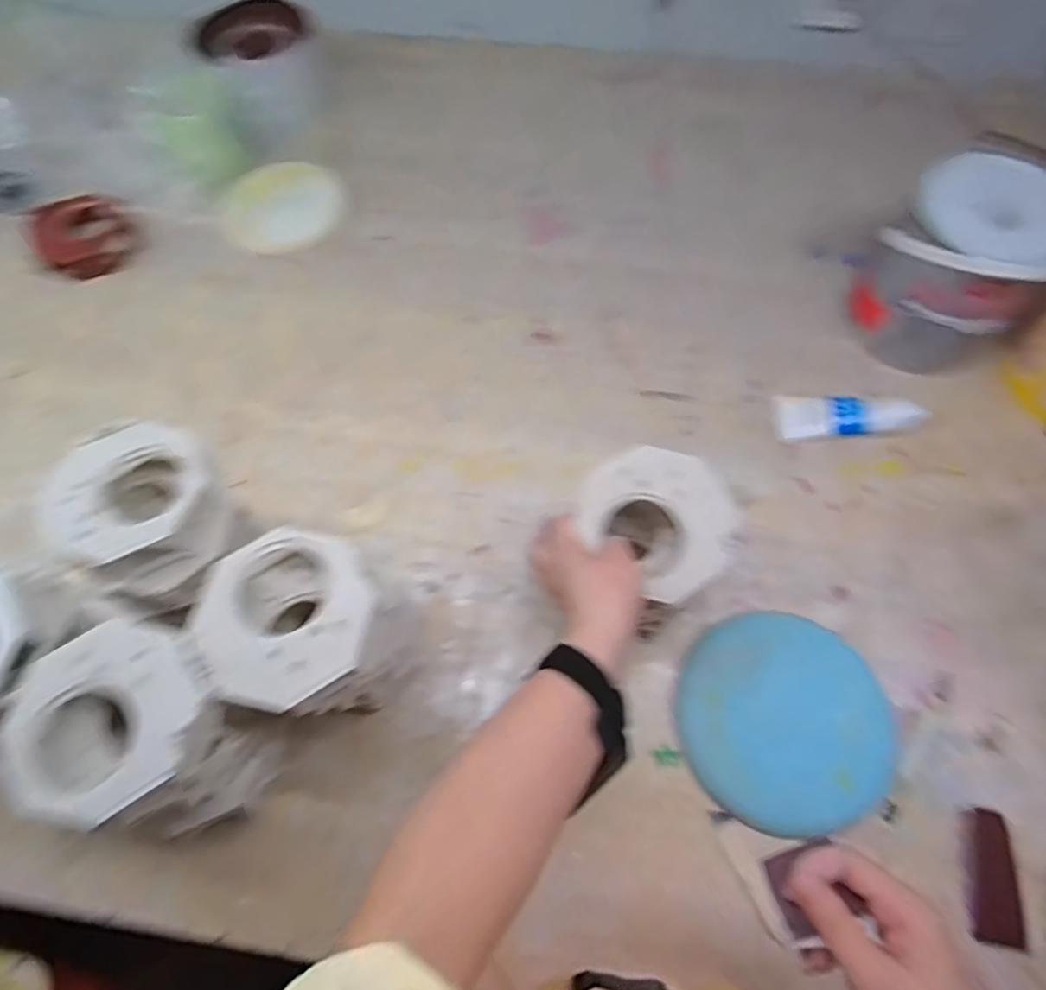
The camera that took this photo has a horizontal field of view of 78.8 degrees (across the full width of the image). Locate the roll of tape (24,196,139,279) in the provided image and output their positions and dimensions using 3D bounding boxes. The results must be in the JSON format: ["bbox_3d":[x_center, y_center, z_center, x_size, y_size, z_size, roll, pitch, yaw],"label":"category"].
[{"bbox_3d":[-0.560,-0.334,0.808,0.123,0.026,0.114,0,64,1],"label":"roll of tape"}]

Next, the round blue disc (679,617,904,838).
[{"bbox_3d":[0.227,0.192,0.550,0.174,0.036,0.172,0,64,1],"label":"round blue disc"}]

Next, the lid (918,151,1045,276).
[{"bbox_3d":[0.460,-0.270,0.608,0.147,0.024,0.147,0,64,1],"label":"lid"}]

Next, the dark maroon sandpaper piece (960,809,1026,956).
[{"bbox_3d":[0.375,0.304,0.508,0.037,0.009,0.094,7,64,5],"label":"dark maroon sandpaper piece"}]

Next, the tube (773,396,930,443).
[{"bbox_3d":[0.352,-0.085,0.685,0.156,0.021,0.052,-1,64,0],"label":"tube"}]

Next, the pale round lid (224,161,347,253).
[{"bbox_3d":[-0.311,-0.375,0.823,0.157,0.017,0.147,0,64,1],"label":"pale round lid"}]

